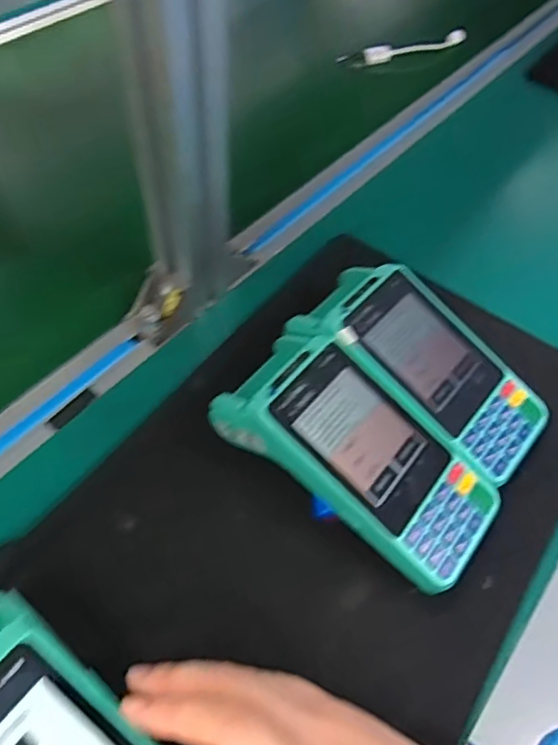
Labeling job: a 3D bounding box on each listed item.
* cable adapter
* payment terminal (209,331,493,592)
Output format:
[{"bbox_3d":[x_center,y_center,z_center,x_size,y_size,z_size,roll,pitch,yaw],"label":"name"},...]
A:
[{"bbox_3d":[0.156,-0.405,0.689,0.173,0.020,0.035,-27,62,-18],"label":"cable adapter"},{"bbox_3d":[0.046,0.046,0.332,0.172,0.063,0.083,35,63,19],"label":"payment terminal"}]

